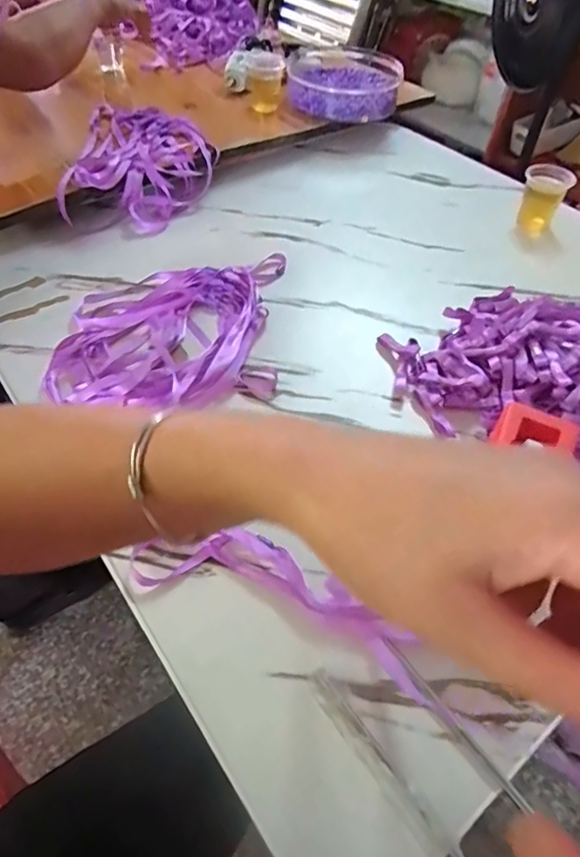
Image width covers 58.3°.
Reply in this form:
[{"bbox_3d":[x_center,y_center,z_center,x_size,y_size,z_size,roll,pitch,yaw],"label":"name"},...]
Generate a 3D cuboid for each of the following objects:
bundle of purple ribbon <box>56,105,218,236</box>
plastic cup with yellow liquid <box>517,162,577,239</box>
[{"bbox_3d":[-0.207,-0.389,0.751,0.189,0.052,0.273,1,50,-3],"label":"bundle of purple ribbon"},{"bbox_3d":[0.348,-0.317,0.721,0.059,0.074,0.059,21,51,13],"label":"plastic cup with yellow liquid"}]

